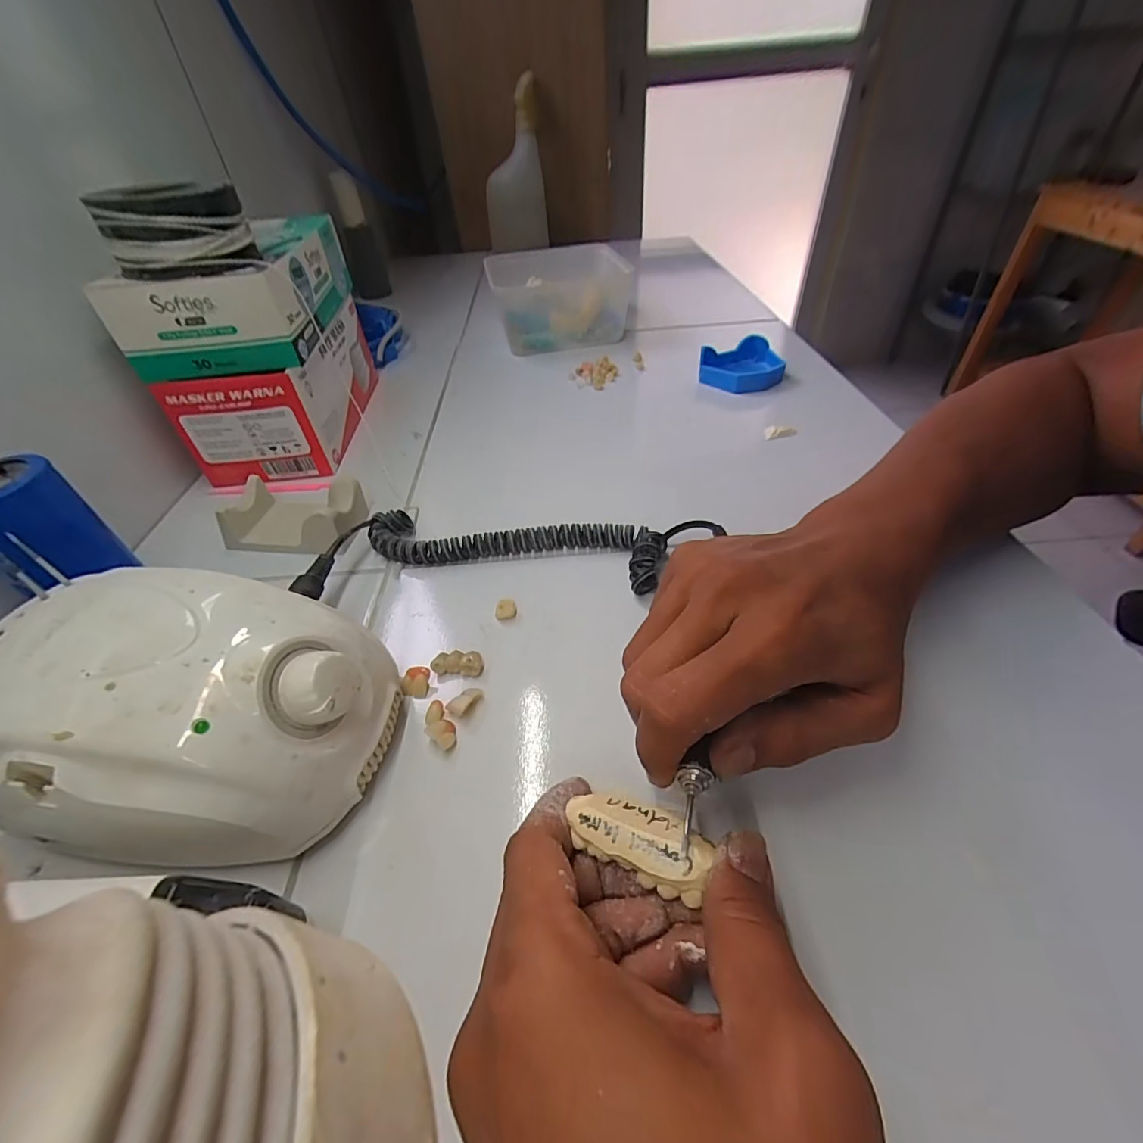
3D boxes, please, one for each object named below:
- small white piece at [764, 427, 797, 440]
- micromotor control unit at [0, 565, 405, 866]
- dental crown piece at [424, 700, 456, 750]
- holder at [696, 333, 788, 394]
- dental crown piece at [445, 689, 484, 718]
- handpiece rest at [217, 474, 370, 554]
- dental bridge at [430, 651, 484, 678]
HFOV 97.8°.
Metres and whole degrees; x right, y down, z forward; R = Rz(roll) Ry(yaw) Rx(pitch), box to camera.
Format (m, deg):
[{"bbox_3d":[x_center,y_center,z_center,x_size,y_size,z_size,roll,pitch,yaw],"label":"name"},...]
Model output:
[{"bbox_3d":[0.177,-0.117,0.420,0.026,0.013,0.005,-1,44,4],"label":"small white piece"},{"bbox_3d":[-0.153,0.062,0.206,0.130,0.084,0.101,1,44,6],"label":"micromotor control unit"},{"bbox_3d":[-0.064,0.074,0.241,0.013,0.008,0.024,-30,49,-24],"label":"dental crown piece"},{"bbox_3d":[0.168,-0.208,0.498,0.078,0.023,0.084,7,45,11],"label":"holder"},{"bbox_3d":[-0.053,0.065,0.250,0.010,0.008,0.018,28,53,29],"label":"dental crown piece"},{"bbox_3d":[-0.193,-0.039,0.352,0.090,0.034,0.044,3,45,8],"label":"handpiece rest"},{"bbox_3d":[-0.061,0.048,0.265,0.026,0.006,0.013,3,45,8],"label":"dental bridge"}]

